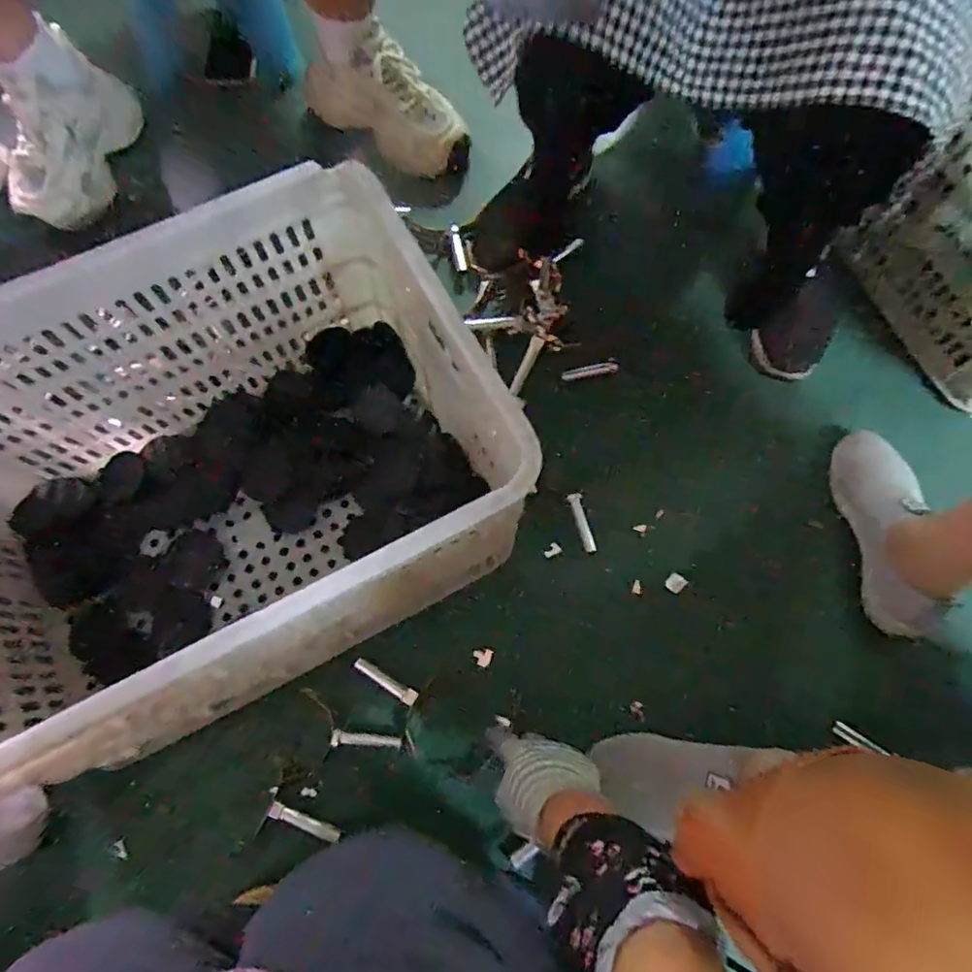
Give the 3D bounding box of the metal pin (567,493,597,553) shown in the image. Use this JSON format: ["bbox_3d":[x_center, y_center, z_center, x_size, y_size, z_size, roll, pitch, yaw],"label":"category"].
[{"bbox_3d":[0.116,0.045,0.701,0.017,0.013,0.074,-13,69,-3],"label":"metal pin"}]

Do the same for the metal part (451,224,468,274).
[{"bbox_3d":[-0.041,-0.344,0.843,0.016,0.010,0.083,-10,69,-2],"label":"metal part"}]

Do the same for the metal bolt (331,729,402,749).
[{"bbox_3d":[-0.133,0.280,0.643,0.080,0.012,0.014,21,66,-29],"label":"metal bolt"}]

